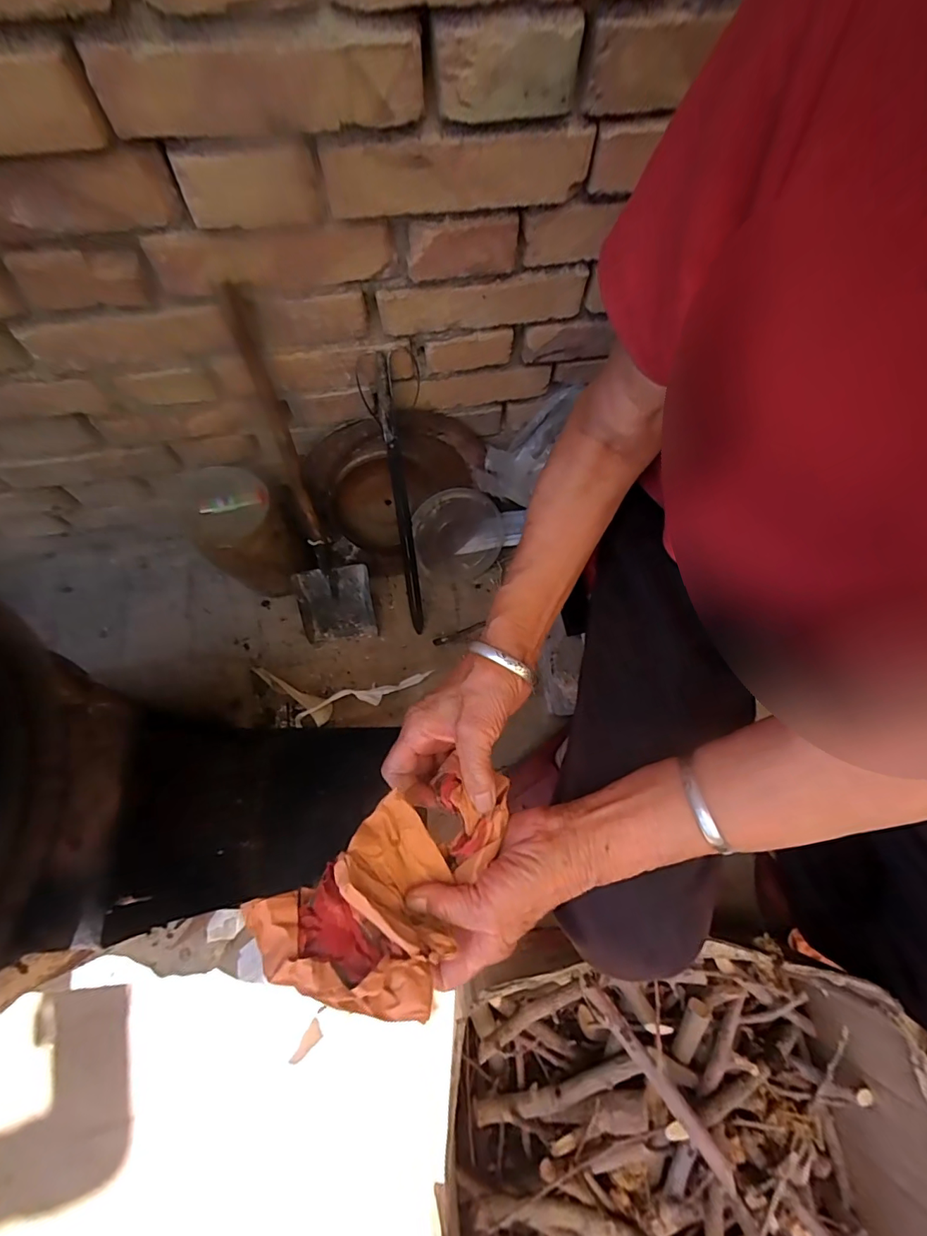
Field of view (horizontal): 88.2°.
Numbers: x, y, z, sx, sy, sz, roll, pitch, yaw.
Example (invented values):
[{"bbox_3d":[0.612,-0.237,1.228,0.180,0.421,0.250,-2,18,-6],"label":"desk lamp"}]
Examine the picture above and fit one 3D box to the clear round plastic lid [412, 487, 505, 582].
[{"bbox_3d":[-0.004,-0.143,0.823,0.160,0.162,0.026,-18,39,-20],"label":"clear round plastic lid"}]

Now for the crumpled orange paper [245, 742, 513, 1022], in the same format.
[{"bbox_3d":[-0.037,0.172,0.300,0.162,0.042,0.102,-34,72,-15],"label":"crumpled orange paper"}]

